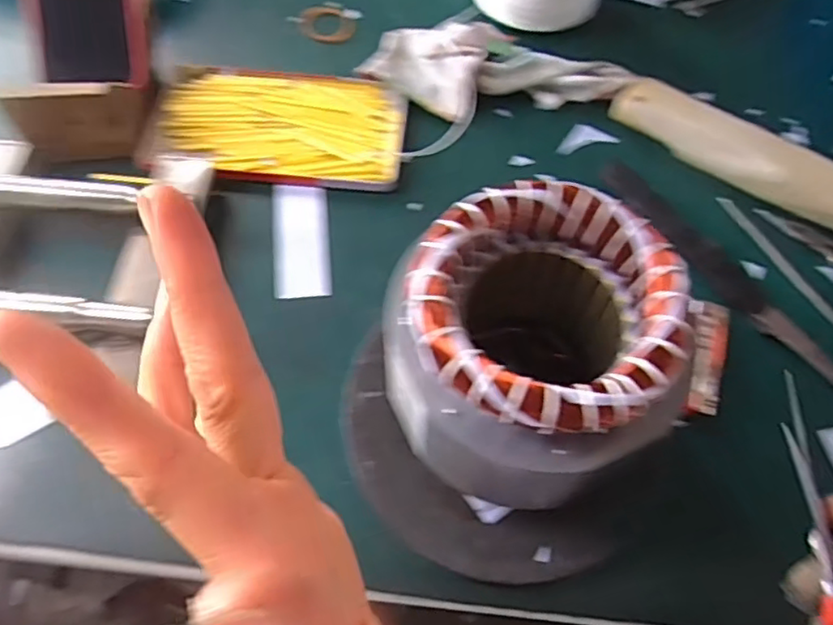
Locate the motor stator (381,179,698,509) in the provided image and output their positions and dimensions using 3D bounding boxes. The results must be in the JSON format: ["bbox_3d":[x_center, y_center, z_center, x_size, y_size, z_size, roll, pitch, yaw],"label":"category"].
[{"bbox_3d":[0.061,0.031,0.351,0.127,0.150,0.131,0,62,0],"label":"motor stator"}]

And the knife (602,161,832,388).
[{"bbox_3d":[0.229,-0.029,0.467,0.034,0.015,0.244,-33,67,-16],"label":"knife"}]

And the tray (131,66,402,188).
[{"bbox_3d":[-0.115,-0.156,0.528,0.205,0.022,0.128,3,62,2],"label":"tray"}]

